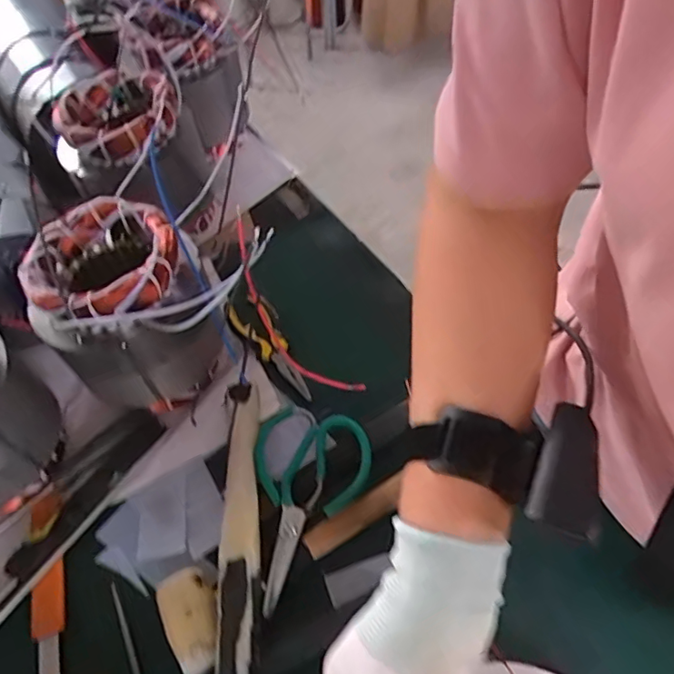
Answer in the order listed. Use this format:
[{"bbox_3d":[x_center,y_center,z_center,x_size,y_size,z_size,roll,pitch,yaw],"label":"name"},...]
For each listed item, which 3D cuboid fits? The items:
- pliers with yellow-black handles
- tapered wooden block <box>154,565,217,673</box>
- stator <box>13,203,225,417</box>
[{"bbox_3d":[-0.066,0.016,0.587,0.048,0.030,0.124,-30,72,-19],"label":"pliers with yellow-black handles"},{"bbox_3d":[-0.118,0.234,0.451,0.044,0.042,0.082,-25,58,-16],"label":"tapered wooden block"},{"bbox_3d":[-0.193,-0.013,0.526,0.156,0.177,0.155,-17,56,-11],"label":"stator"}]

